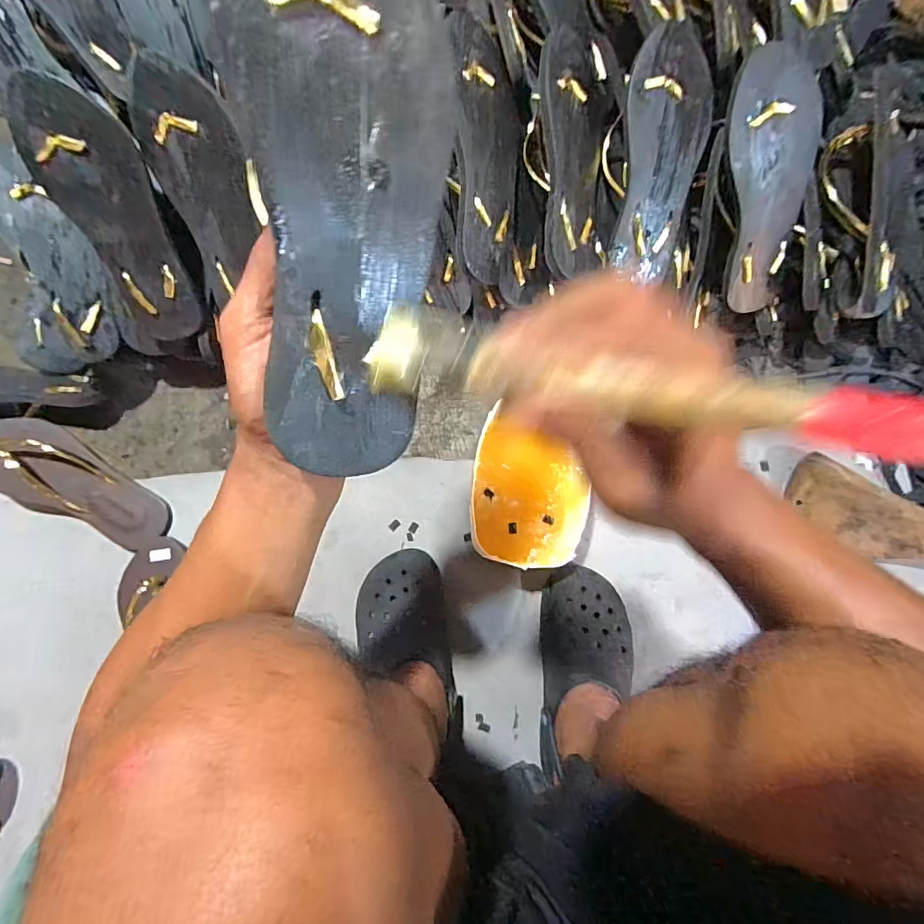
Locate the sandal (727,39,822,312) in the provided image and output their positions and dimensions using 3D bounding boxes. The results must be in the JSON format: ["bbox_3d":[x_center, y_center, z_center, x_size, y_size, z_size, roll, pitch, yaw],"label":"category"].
[{"bbox_3d":[0.328,-0.296,0.528,0.091,0.033,0.251,-11,117,-1],"label":"sandal"}]

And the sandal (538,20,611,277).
[{"bbox_3d":[0.116,-0.314,0.509,0.102,0.032,0.239,-10,100,-39],"label":"sandal"}]

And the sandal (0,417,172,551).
[{"bbox_3d":[-0.487,0.026,0.602,0.238,0.044,0.094,33,84,-11],"label":"sandal"}]

